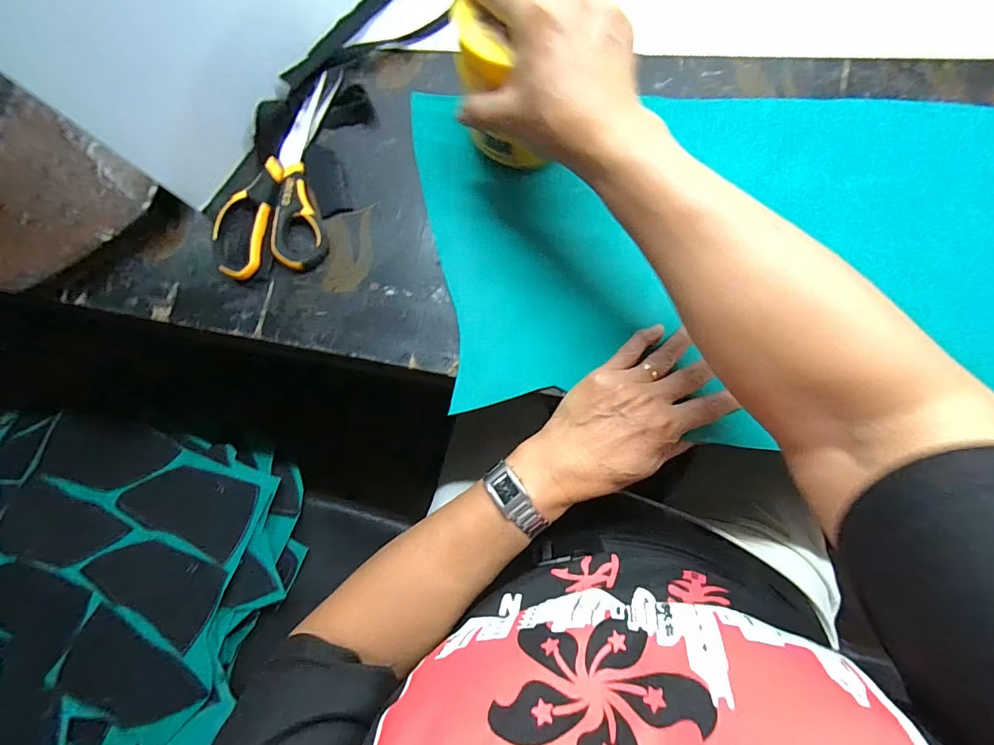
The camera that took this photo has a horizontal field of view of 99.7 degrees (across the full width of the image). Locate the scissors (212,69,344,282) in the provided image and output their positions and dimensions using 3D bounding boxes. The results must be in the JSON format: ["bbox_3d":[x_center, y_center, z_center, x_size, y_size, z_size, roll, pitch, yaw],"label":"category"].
[{"bbox_3d":[-0.182,-0.170,0.355,0.088,0.020,0.191,8,83,4],"label":"scissors"}]

